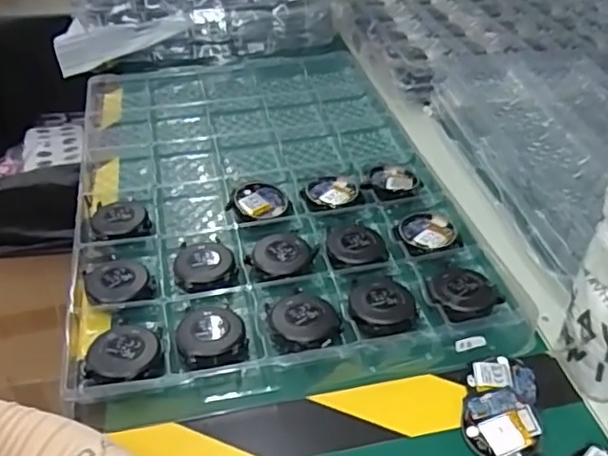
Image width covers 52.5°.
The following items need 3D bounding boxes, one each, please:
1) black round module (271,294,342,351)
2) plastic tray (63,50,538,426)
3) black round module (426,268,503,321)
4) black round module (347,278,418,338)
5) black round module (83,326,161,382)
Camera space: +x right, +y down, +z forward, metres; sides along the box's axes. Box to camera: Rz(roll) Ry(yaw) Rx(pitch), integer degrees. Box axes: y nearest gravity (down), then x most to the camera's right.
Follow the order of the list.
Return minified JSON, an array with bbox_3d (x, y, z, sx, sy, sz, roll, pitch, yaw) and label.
[{"bbox_3d":[0.001,0.059,0.401,0.042,0.007,0.045,-8,39,-10],"label":"black round module"},{"bbox_3d":[-0.037,-0.051,0.535,0.297,0.020,0.447,-7,39,-9],"label":"plastic tray"},{"bbox_3d":[0.108,0.044,0.420,0.044,0.008,0.046,0,39,0],"label":"black round module"},{"bbox_3d":[0.053,0.051,0.411,0.043,0.007,0.045,0,39,0],"label":"black round module"},{"bbox_3d":[-0.109,0.076,0.375,0.042,0.008,0.042,3,39,4],"label":"black round module"}]

